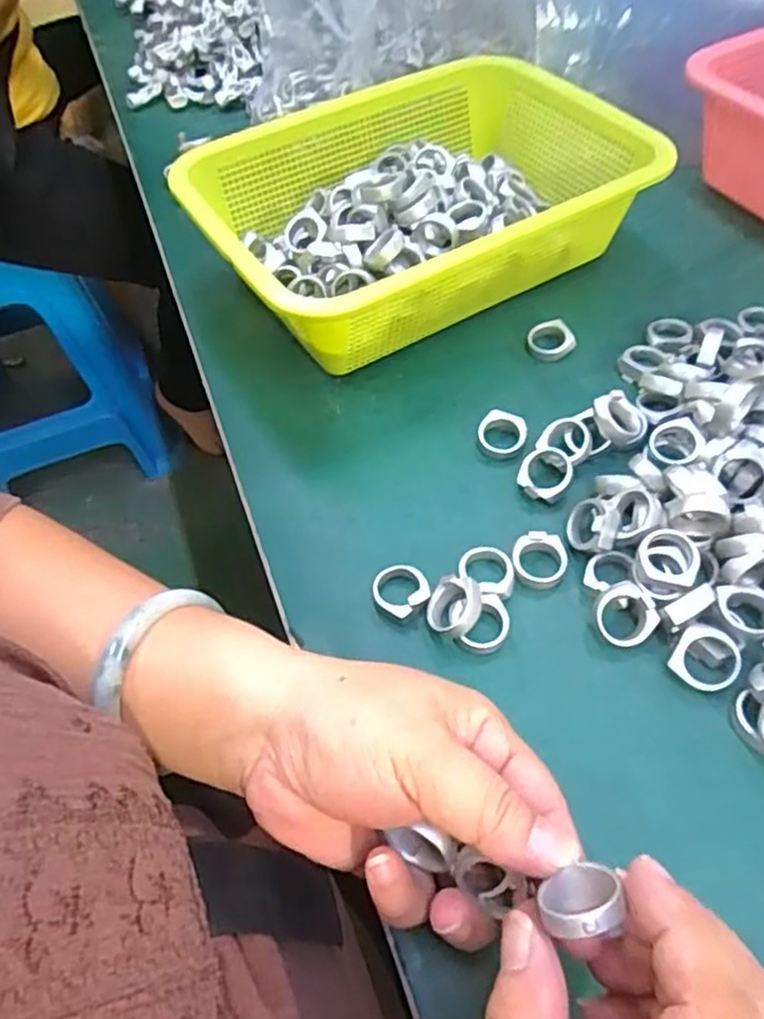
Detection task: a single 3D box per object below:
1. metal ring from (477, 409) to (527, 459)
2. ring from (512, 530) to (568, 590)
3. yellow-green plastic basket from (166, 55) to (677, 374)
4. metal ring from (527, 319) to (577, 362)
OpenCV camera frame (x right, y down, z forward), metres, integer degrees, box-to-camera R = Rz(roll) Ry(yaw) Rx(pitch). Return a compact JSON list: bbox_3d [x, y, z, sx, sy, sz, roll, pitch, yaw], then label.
[{"bbox_3d":[0.065,-0.040,0.373,0.025,0.013,0.024,-3,54,4],"label":"metal ring"},{"bbox_3d":[0.074,0.024,0.328,0.025,0.008,0.027,-3,54,4],"label":"ring"},{"bbox_3d":[0.022,-0.187,0.443,0.260,0.079,0.194,-28,56,-15],"label":"yellow-green plastic basket"},{"bbox_3d":[0.101,-0.102,0.416,0.027,0.010,0.027,-3,54,4],"label":"metal ring"}]

